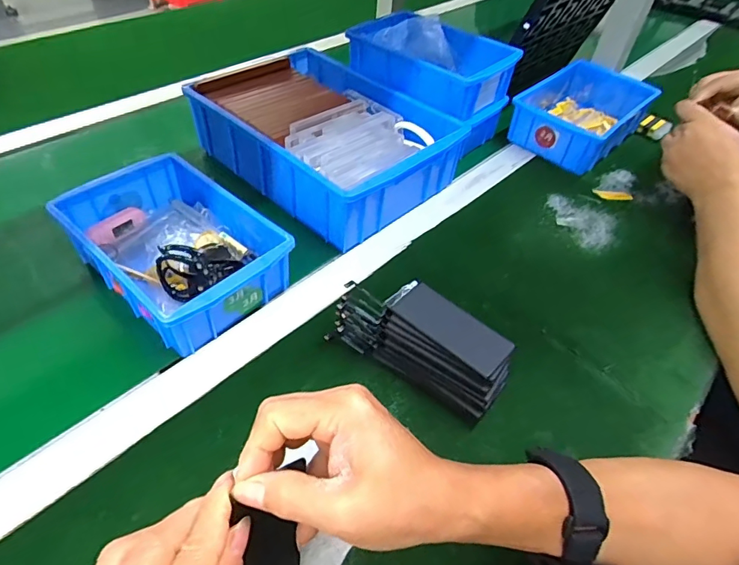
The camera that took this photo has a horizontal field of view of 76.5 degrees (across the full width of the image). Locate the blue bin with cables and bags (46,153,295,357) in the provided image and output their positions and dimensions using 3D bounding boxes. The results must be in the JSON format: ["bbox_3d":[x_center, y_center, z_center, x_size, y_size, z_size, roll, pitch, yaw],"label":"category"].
[{"bbox_3d":[-0.182,-0.035,0.445,0.199,0.057,0.127,35,53,25],"label":"blue bin with cables and bags"}]

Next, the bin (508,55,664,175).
[{"bbox_3d":[0.308,-0.249,0.688,0.143,0.063,0.212,35,53,25],"label":"bin"}]

